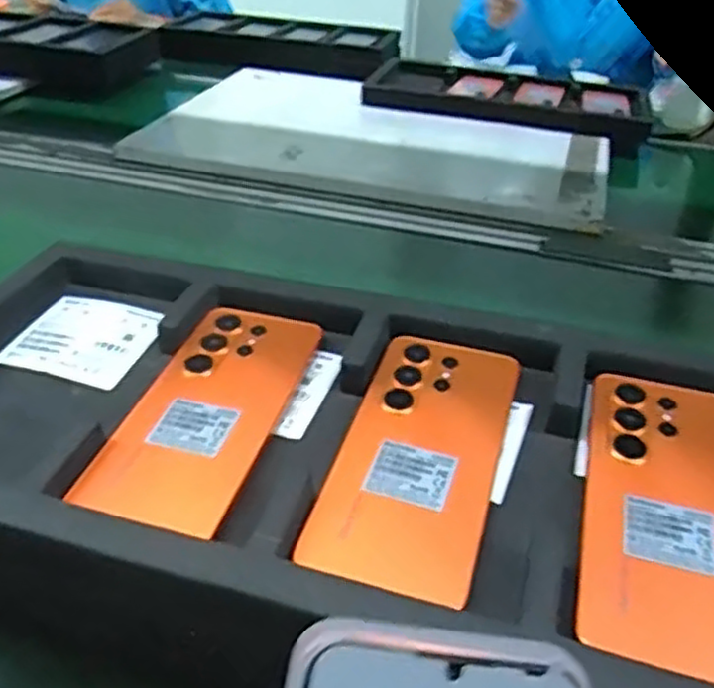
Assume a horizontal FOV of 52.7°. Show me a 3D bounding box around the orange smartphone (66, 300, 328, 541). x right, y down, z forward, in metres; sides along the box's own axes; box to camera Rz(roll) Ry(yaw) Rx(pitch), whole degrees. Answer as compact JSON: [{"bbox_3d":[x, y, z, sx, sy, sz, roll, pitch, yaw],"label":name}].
[{"bbox_3d":[-0.080,0.032,0.396,0.078,0.016,0.159,12,36,11],"label":"orange smartphone"}]

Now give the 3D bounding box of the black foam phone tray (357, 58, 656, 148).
[{"bbox_3d":[0.271,-0.441,1.301,0.488,0.045,0.239,15,37,16],"label":"black foam phone tray"}]

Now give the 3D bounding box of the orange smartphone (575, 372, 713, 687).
[{"bbox_3d":[0.147,0.075,0.335,0.074,0.015,0.165,12,36,12],"label":"orange smartphone"}]

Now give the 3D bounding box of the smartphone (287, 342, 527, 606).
[{"bbox_3d":[0.033,0.052,0.365,0.077,0.016,0.164,13,37,13],"label":"smartphone"}]

